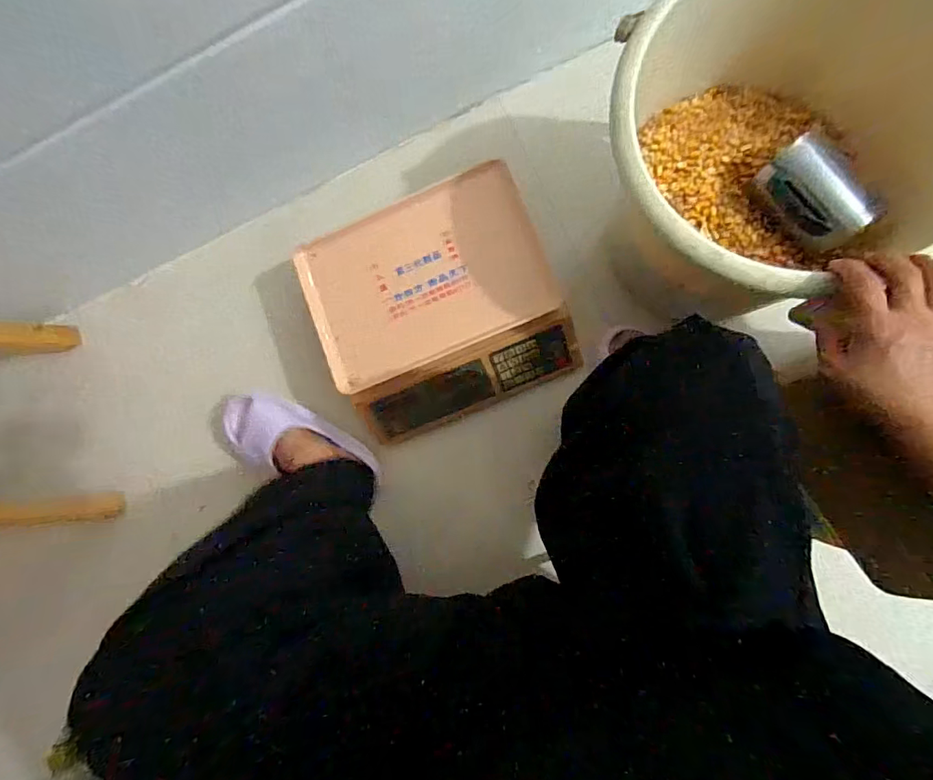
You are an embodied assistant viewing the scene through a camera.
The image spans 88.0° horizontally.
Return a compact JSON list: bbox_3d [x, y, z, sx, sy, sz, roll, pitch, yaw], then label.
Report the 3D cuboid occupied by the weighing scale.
[{"bbox_3d":[-0.037,-0.117,0.705,0.321,0.108,0.302,-24,82,4],"label":"weighing scale"}]

